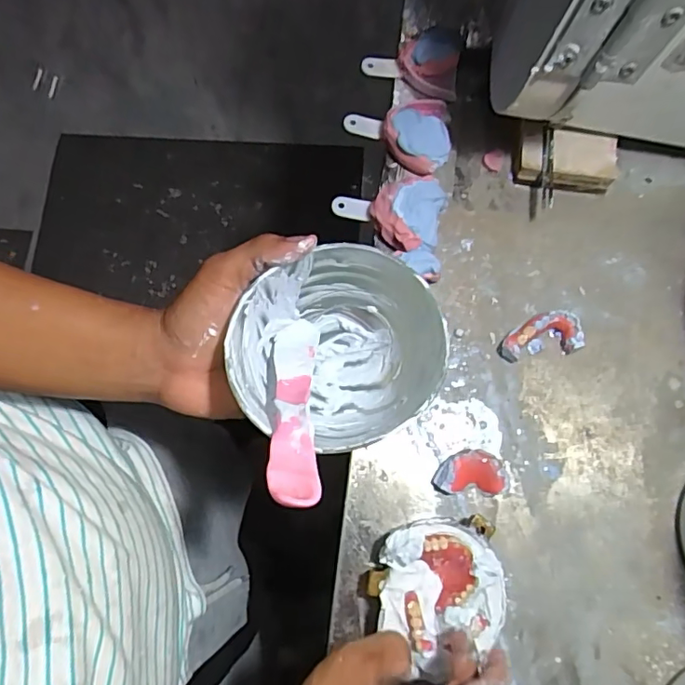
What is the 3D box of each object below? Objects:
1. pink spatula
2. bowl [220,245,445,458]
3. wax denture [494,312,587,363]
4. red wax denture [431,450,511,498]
[{"bbox_3d":[-0.029,0.035,0.325,0.028,0.012,0.159,-6,35,0],"label":"pink spatula"},{"bbox_3d":[-0.003,0.011,0.362,0.127,0.085,0.116,0,75,1],"label":"bowl"},{"bbox_3d":[0.171,-0.006,0.464,0.070,0.021,0.035,-8,75,-1],"label":"wax denture"},{"bbox_3d":[0.104,0.105,0.435,0.058,0.015,0.034,2,75,2],"label":"red wax denture"}]

